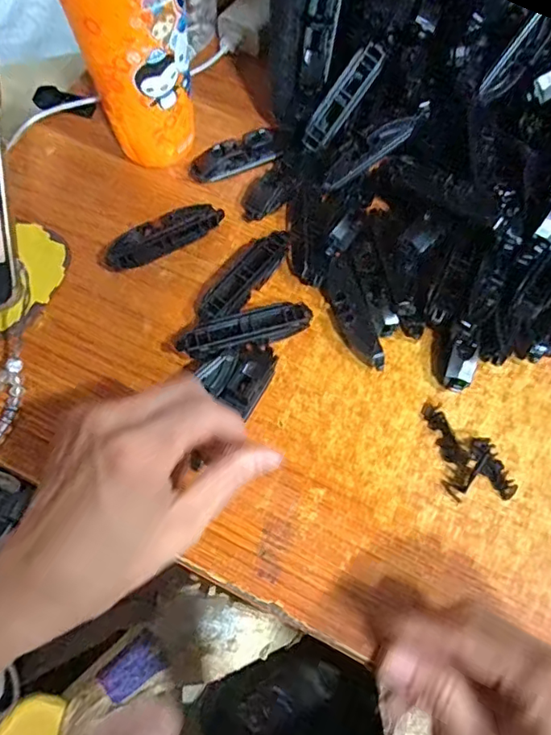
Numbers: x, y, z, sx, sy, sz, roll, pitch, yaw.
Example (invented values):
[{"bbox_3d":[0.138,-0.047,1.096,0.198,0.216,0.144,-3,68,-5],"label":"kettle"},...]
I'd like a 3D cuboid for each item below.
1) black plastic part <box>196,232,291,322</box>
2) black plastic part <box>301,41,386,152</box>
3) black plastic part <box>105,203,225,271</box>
[{"bbox_3d":[-0.021,-0.056,0.343,0.024,0.020,0.079,30,69,13],"label":"black plastic part"},{"bbox_3d":[0.046,-0.184,0.365,0.018,0.012,0.074,46,111,18],"label":"black plastic part"},{"bbox_3d":[-0.075,-0.089,0.360,0.080,0.016,0.022,-31,69,-13],"label":"black plastic part"}]

